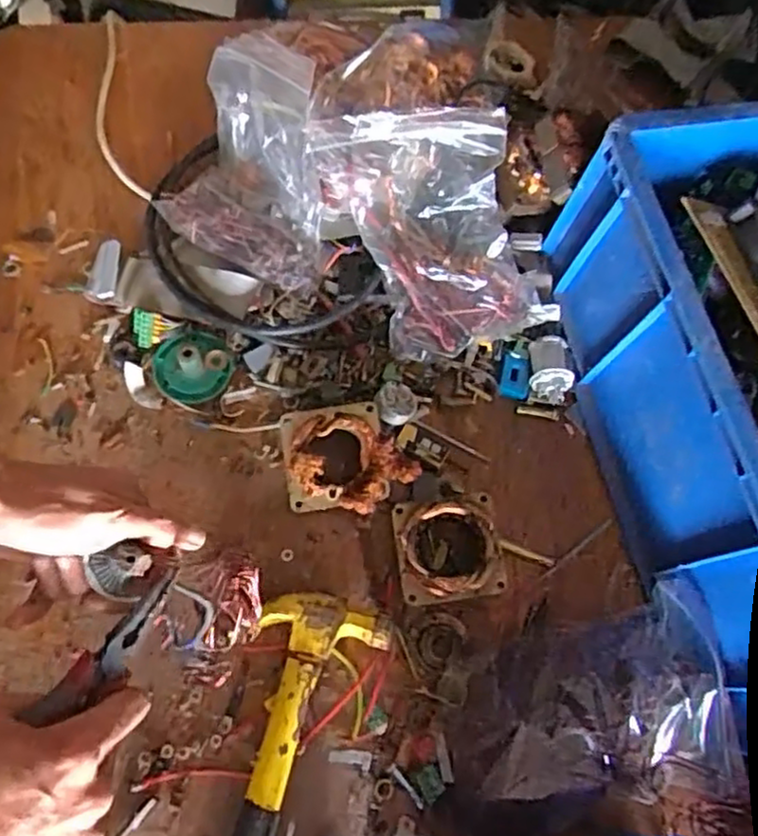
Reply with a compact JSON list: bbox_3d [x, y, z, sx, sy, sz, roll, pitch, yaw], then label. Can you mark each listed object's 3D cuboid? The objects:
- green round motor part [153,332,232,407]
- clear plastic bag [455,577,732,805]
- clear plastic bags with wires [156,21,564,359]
[{"bbox_3d":[-0.166,-0.048,0.600,0.064,0.033,0.065,3,70,-7],"label":"green round motor part"},{"bbox_3d":[0.158,0.215,0.510,0.205,0.054,0.146,-8,71,-9],"label":"clear plastic bag"},{"bbox_3d":[-0.017,-0.184,0.597,0.361,0.128,0.209,16,70,0],"label":"clear plastic bags with wires"}]

